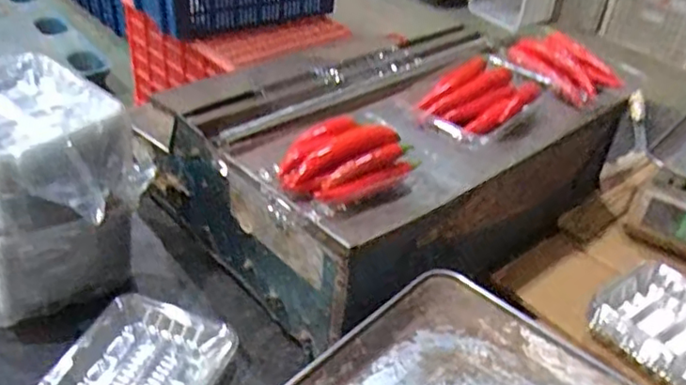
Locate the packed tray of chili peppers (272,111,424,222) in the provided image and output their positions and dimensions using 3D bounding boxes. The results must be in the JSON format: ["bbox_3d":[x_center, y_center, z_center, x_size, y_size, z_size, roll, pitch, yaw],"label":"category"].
[{"bbox_3d":[-0.004,-0.030,0.557,0.131,0.037,0.104,-22,44,-31],"label":"packed tray of chili peppers"}]

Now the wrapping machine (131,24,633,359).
[{"bbox_3d":[0.067,-0.060,0.724,0.470,0.182,0.308,-26,46,-33],"label":"wrapping machine"}]

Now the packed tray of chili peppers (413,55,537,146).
[{"bbox_3d":[0.150,-0.106,0.674,0.092,0.031,0.131,28,43,28],"label":"packed tray of chili peppers"}]

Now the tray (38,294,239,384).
[{"bbox_3d":[-0.184,0.164,0.566,0.136,0.032,0.142,17,39,16],"label":"tray"}]

